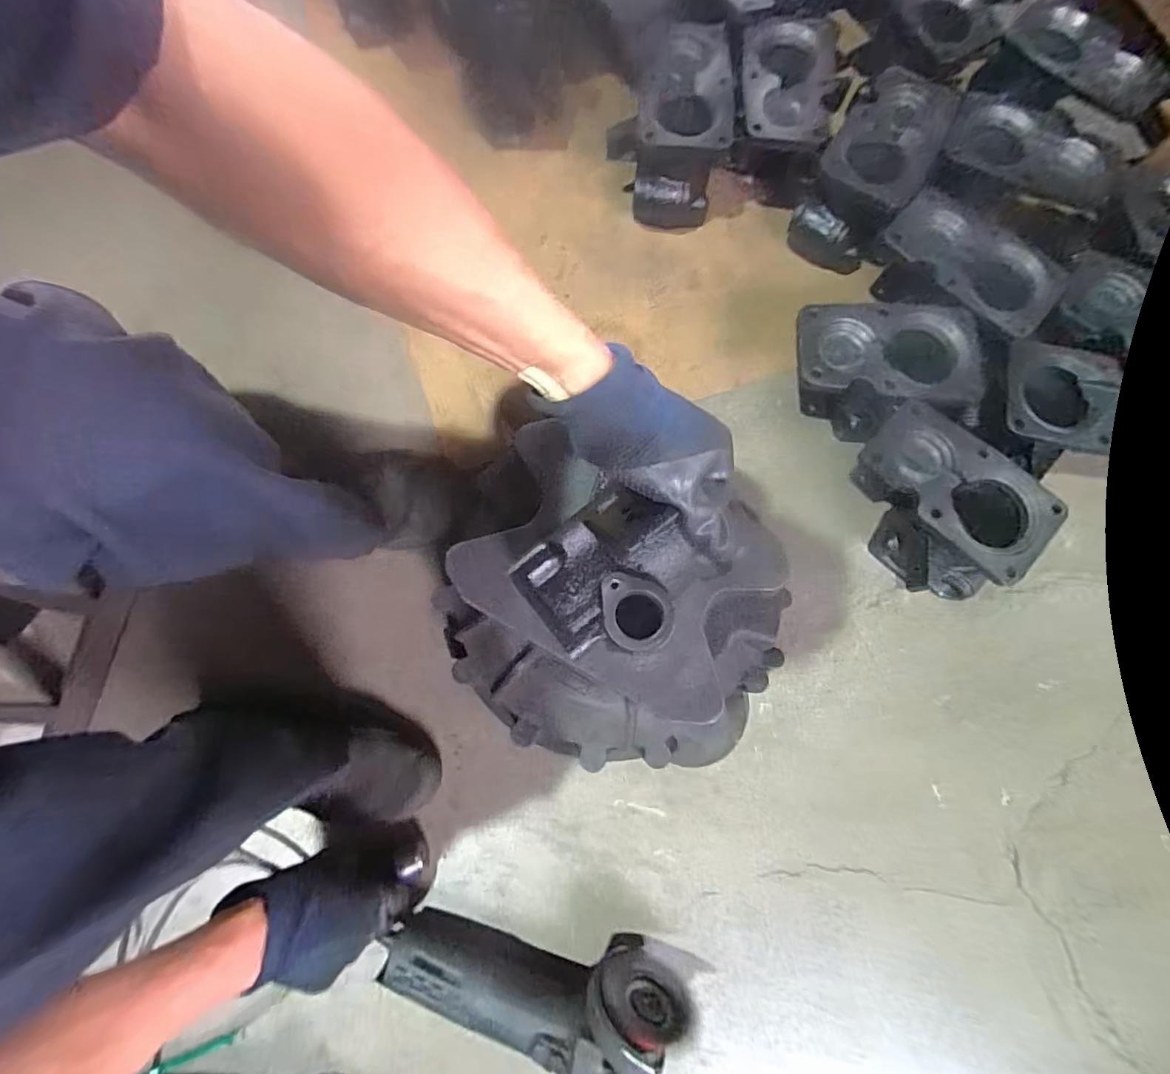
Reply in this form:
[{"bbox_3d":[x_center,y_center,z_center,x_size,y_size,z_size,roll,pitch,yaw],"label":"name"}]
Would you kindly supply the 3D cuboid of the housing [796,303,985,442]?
[{"bbox_3d":[0.323,-0.184,0.618,0.193,0.129,0.123,6,78,0],"label":"housing"}]

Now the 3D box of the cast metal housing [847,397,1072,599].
[{"bbox_3d":[0.373,-0.035,0.582,0.185,0.134,0.119,42,80,8],"label":"cast metal housing"}]

